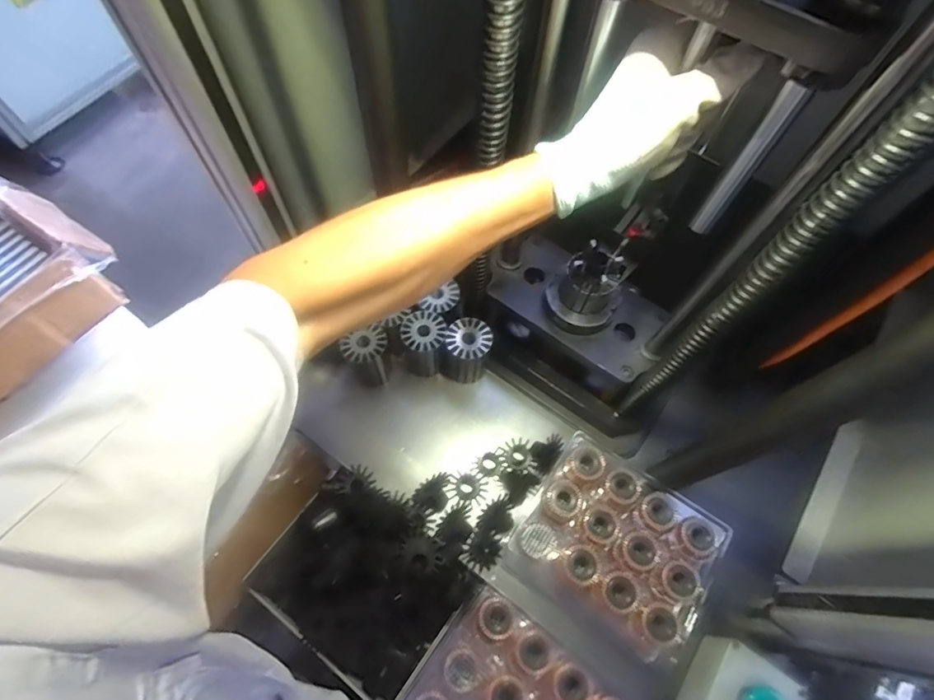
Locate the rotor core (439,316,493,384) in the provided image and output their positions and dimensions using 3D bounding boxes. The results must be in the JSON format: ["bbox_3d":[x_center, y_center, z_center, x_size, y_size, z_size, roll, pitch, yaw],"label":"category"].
[{"bbox_3d":[0.000,0.004,0.604,0.054,0.086,0.053,1,64,-1],"label":"rotor core"}]

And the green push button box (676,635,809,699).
[{"bbox_3d":[0.257,0.331,0.460,0.080,0.065,0.084,35,68,14],"label":"green push button box"}]

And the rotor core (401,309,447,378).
[{"bbox_3d":[-0.053,-0.005,0.608,0.052,0.088,0.053,1,64,-1],"label":"rotor core"}]

